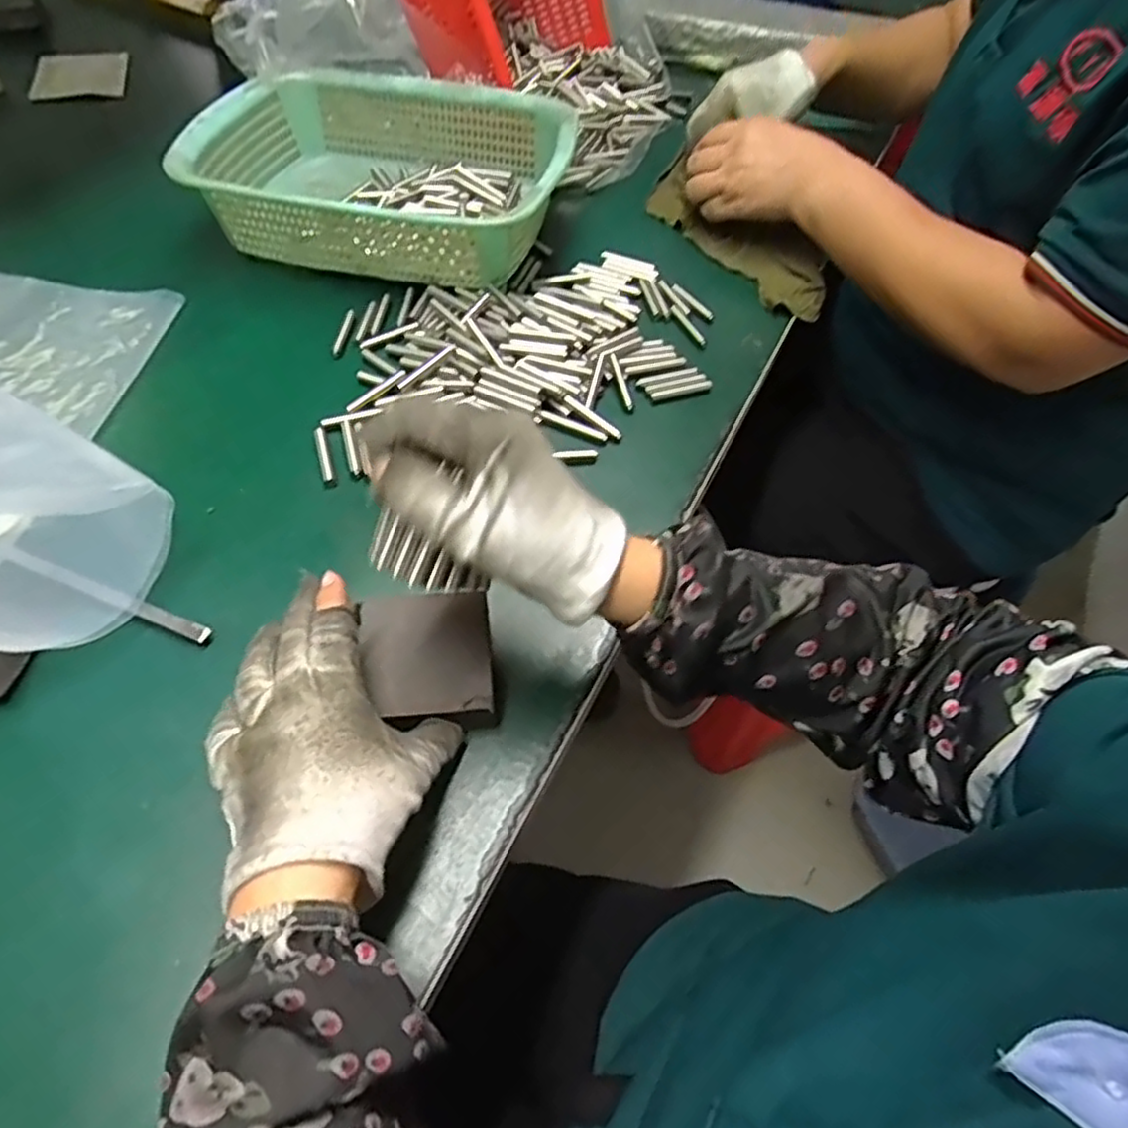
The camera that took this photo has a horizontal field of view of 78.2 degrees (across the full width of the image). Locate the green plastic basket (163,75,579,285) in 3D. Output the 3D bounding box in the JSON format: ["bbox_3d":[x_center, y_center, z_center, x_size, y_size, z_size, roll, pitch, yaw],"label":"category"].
[{"bbox_3d":[-0.142,-0.324,0.582,0.284,0.080,0.208,12,54,4],"label":"green plastic basket"}]

